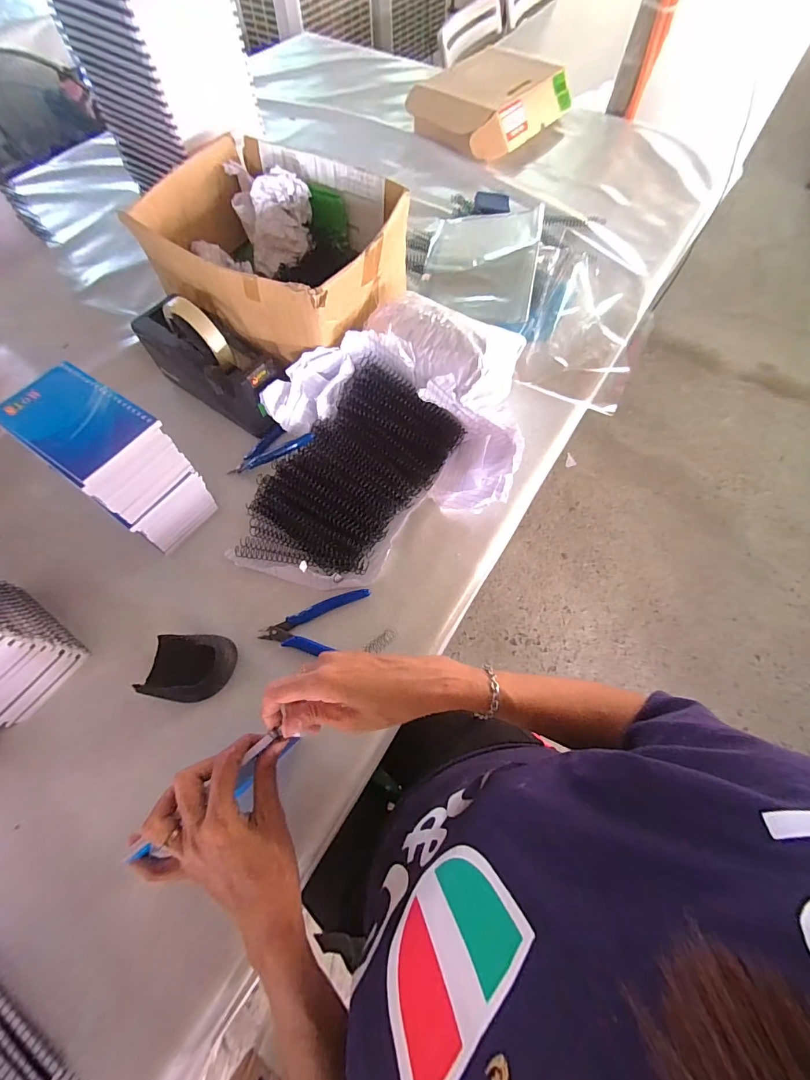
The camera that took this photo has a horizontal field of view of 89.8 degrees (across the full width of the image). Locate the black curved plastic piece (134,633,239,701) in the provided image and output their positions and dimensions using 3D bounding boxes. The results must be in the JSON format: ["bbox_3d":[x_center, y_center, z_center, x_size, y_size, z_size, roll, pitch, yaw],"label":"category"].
[{"bbox_3d":[-0.220,0.131,0.418,0.085,0.029,0.062,4,66,0],"label":"black curved plastic piece"}]

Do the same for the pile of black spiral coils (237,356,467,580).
[{"bbox_3d":[-0.070,-0.080,0.500,0.169,0.055,0.287,32,69,12],"label":"pile of black spiral coils"}]

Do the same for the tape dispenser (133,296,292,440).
[{"bbox_3d":[-0.250,-0.232,0.541,0.206,0.125,0.082,30,69,11],"label":"tape dispenser"}]

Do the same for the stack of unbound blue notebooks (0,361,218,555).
[{"bbox_3d":[-0.298,-0.074,0.435,0.126,0.168,0.083,32,69,12],"label":"stack of unbound blue notebooks"}]

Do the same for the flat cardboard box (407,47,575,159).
[{"bbox_3d":[0.174,-0.903,0.846,0.229,0.096,0.262,38,71,16],"label":"flat cardboard box"}]

